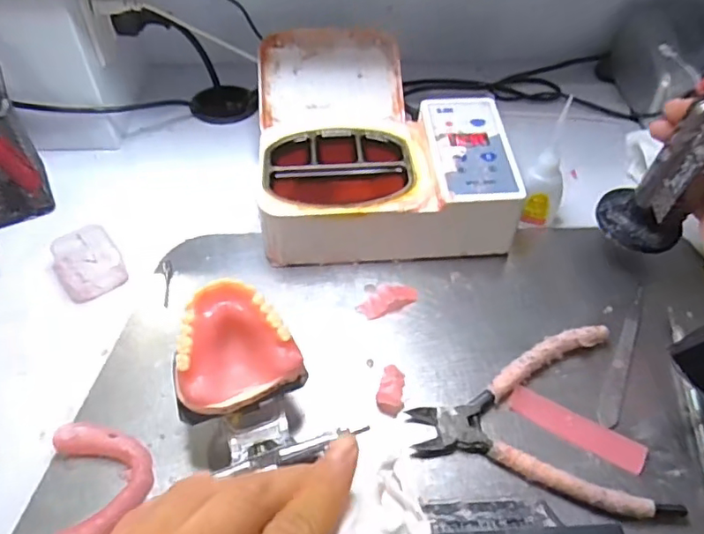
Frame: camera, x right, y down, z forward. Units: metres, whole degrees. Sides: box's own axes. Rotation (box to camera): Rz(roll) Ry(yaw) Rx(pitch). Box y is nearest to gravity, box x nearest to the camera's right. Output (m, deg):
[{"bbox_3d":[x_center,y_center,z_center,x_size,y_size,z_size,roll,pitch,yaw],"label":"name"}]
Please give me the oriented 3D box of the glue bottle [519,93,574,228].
[{"bbox_3d":[0.147,-0.068,0.413,0.031,0.097,0.035,20,51,16],"label":"glue bottle"}]

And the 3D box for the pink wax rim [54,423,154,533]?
[{"bbox_3d":[-0.135,0.117,0.302,0.048,0.016,0.071,-14,50,-13],"label":"pink wax rim"}]

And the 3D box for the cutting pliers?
[{"bbox_3d":[0.104,0.090,0.329,0.137,0.014,0.115,-2,48,-3],"label":"cutting pliers"}]

